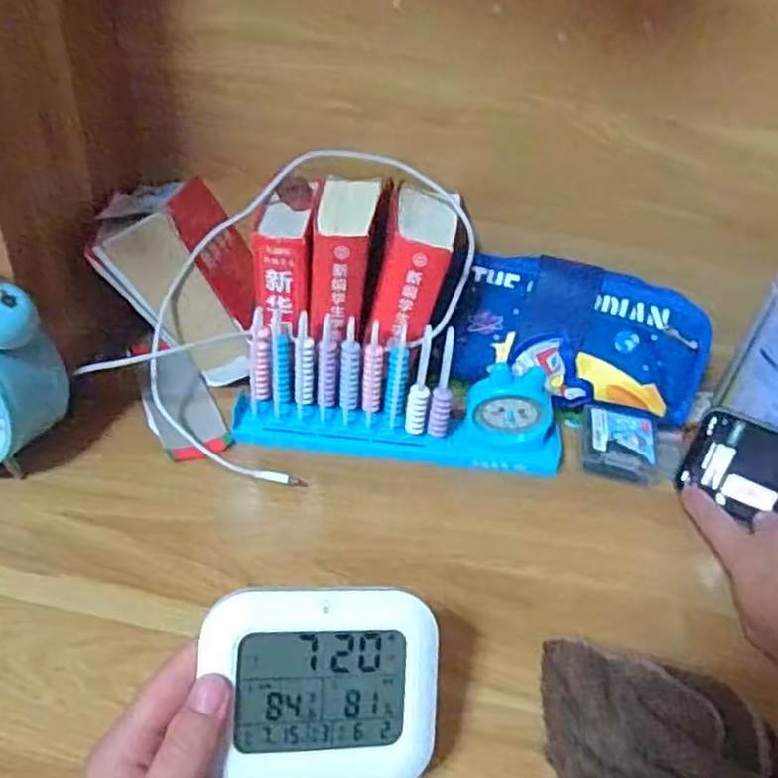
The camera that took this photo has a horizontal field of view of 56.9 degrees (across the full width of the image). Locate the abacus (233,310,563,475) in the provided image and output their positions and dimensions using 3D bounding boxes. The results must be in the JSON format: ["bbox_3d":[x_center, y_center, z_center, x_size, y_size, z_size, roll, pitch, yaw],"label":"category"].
[{"bbox_3d":[0.009,0.003,0.526,0.236,0.092,0.047,5,40,-1],"label":"abacus"}]

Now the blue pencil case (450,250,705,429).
[{"bbox_3d":[0.150,-0.041,0.571,0.190,0.105,0.045,16,3,13],"label":"blue pencil case"}]

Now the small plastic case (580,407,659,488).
[{"bbox_3d":[0.176,0.044,0.546,0.062,0.029,0.055,13,41,8],"label":"small plastic case"}]

